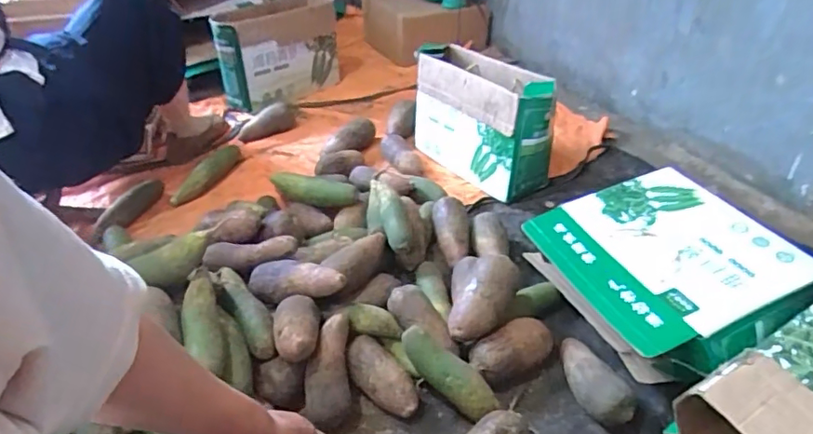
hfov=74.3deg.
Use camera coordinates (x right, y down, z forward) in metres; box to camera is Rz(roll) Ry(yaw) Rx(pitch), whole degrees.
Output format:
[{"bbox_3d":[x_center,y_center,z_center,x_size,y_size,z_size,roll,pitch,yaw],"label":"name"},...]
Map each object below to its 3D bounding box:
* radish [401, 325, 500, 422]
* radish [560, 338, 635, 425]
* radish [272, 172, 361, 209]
[{"bbox_3d":[0.064,0.234,0.820,0.171,0.043,0.054,39,50,18],"label":"radish"},{"bbox_3d":[0.284,0.250,0.836,0.064,0.062,0.165,-10,38,-12],"label":"radish"},{"bbox_3d":[-0.203,-0.057,1.188,0.198,0.055,0.046,7,38,10],"label":"radish"}]

